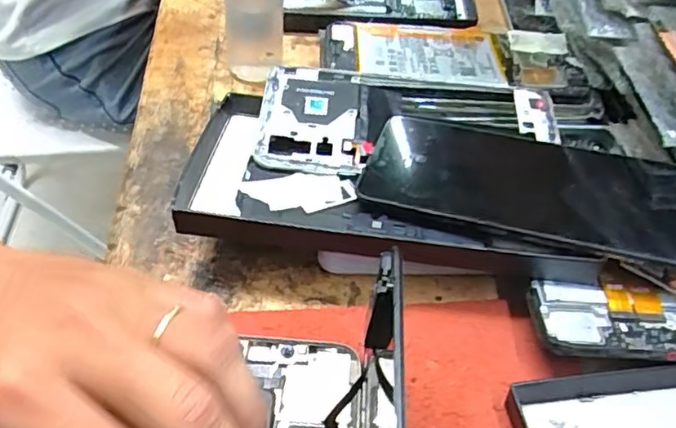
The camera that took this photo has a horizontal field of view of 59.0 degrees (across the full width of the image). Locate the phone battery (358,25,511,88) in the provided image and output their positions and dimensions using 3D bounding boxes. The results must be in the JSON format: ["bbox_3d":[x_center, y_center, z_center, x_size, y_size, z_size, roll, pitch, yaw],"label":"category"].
[{"bbox_3d":[0.058,-0.099,0.379,0.091,0.006,0.066,3,47,0],"label":"phone battery"}]

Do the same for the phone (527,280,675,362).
[{"bbox_3d":[0.119,0.047,0.253,0.072,0.011,0.034,6,47,2],"label":"phone"}]

